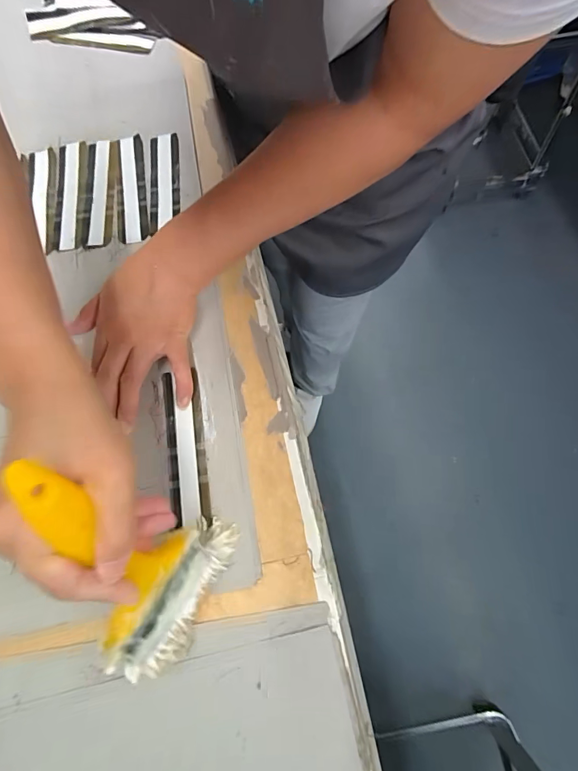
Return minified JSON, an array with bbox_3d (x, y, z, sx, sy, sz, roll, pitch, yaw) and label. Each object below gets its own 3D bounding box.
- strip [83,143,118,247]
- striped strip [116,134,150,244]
[{"bbox_3d":[-0.204,-0.209,0.435,0.034,0.004,0.142,-6,71,-1],"label":"strip"},{"bbox_3d":[-0.171,-0.214,0.436,0.032,0.004,0.139,-9,72,-2],"label":"striped strip"}]

